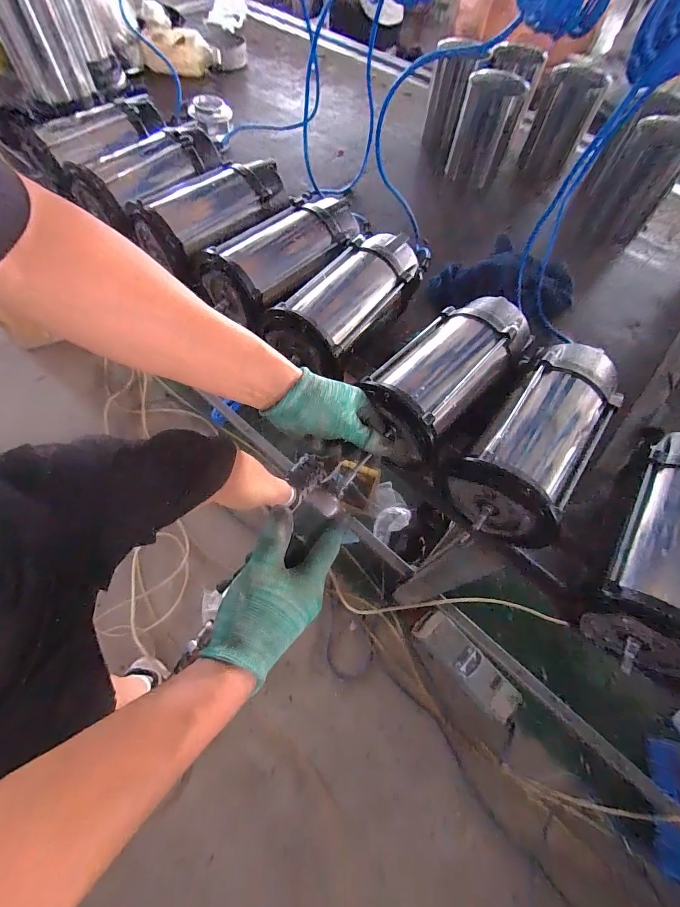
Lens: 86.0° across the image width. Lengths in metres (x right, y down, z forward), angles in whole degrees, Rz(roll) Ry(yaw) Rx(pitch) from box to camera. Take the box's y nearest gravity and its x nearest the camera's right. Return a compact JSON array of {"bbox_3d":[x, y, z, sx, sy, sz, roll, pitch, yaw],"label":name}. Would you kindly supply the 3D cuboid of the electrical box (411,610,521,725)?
[{"bbox_3d":[0.353,0.590,1.034,0.324,0.043,0.119,40,100,28],"label":"electrical box"}]

